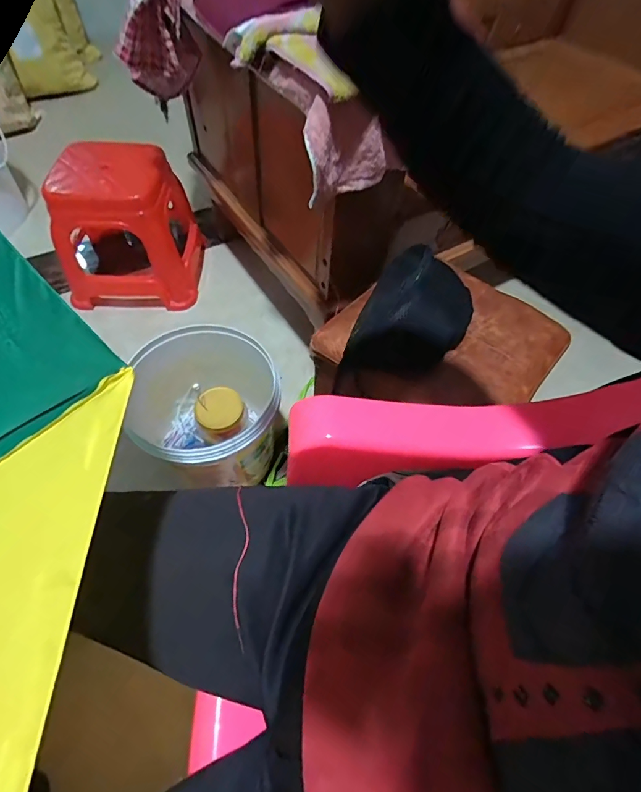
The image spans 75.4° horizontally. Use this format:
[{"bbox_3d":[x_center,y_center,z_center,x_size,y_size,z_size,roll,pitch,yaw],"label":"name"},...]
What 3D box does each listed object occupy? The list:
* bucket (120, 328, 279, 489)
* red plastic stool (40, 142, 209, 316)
[{"bbox_3d":[-0.195,0.040,0.771,0.231,0.238,0.250,2,55,-3],"label":"bucket"},{"bbox_3d":[-0.483,-0.436,1.043,0.315,0.312,0.284,1,55,-4],"label":"red plastic stool"}]

